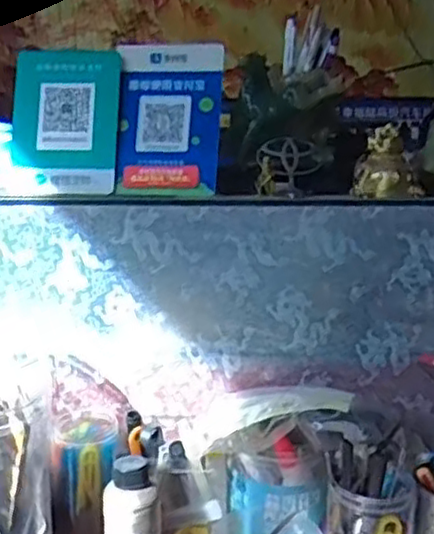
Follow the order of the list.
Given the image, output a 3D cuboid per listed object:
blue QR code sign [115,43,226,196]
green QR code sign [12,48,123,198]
[{"bbox_3d":[-0.051,-0.160,0.756,0.111,0.173,0.008,2,-12,9],"label":"blue QR code sign"},{"bbox_3d":[-0.162,-0.158,0.763,0.114,0.168,0.011,-1,-9,2],"label":"green QR code sign"}]

